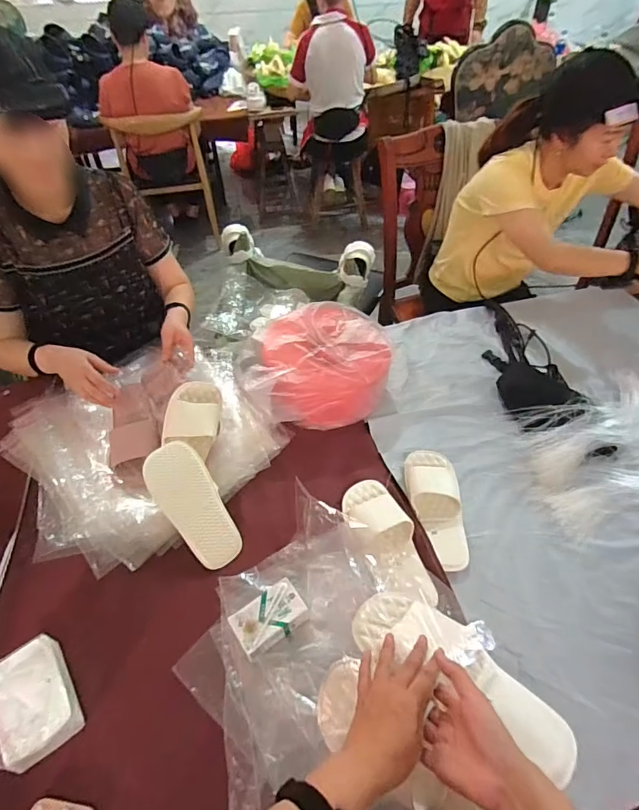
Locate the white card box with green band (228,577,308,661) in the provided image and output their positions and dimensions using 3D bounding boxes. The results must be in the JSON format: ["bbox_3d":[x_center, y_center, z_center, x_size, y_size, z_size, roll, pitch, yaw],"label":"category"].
[{"bbox_3d":[-0.077,0.332,0.680,0.108,0.039,0.066,-30,55,-23],"label":"white card box with green band"}]

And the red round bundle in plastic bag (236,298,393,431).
[{"bbox_3d":[0.003,-0.082,0.963,0.348,0.131,0.267,-22,53,-17],"label":"red round bundle in plastic bag"}]

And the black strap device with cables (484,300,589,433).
[{"bbox_3d":[0.484,-0.118,1.041,0.152,0.056,0.438,-2,49,-1],"label":"black strap device with cables"}]

